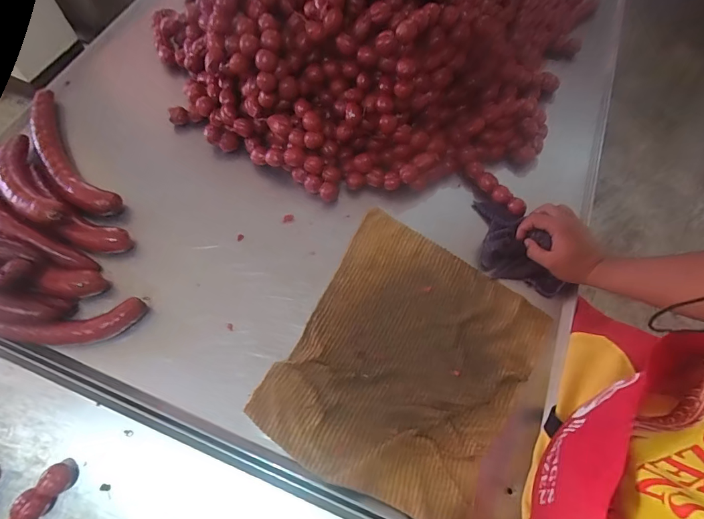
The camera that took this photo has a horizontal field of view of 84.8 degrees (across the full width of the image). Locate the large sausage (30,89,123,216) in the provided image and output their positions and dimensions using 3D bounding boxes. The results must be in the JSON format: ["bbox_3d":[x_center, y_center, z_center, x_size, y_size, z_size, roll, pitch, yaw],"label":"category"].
[{"bbox_3d":[-0.546,-0.200,0.738,0.076,0.051,0.342,-35,69,-18],"label":"large sausage"}]

